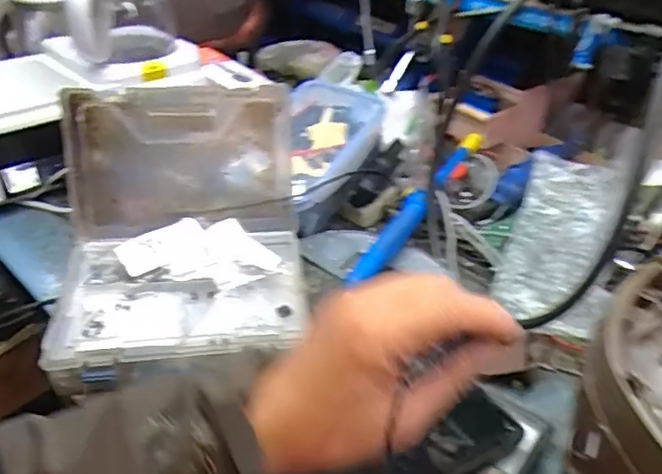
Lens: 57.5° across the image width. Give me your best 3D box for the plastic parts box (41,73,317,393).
[{"bbox_3d":[-0.143,-0.017,0.581,0.233,0.160,0.234,-5,35,-10],"label":"plastic parts box"}]

